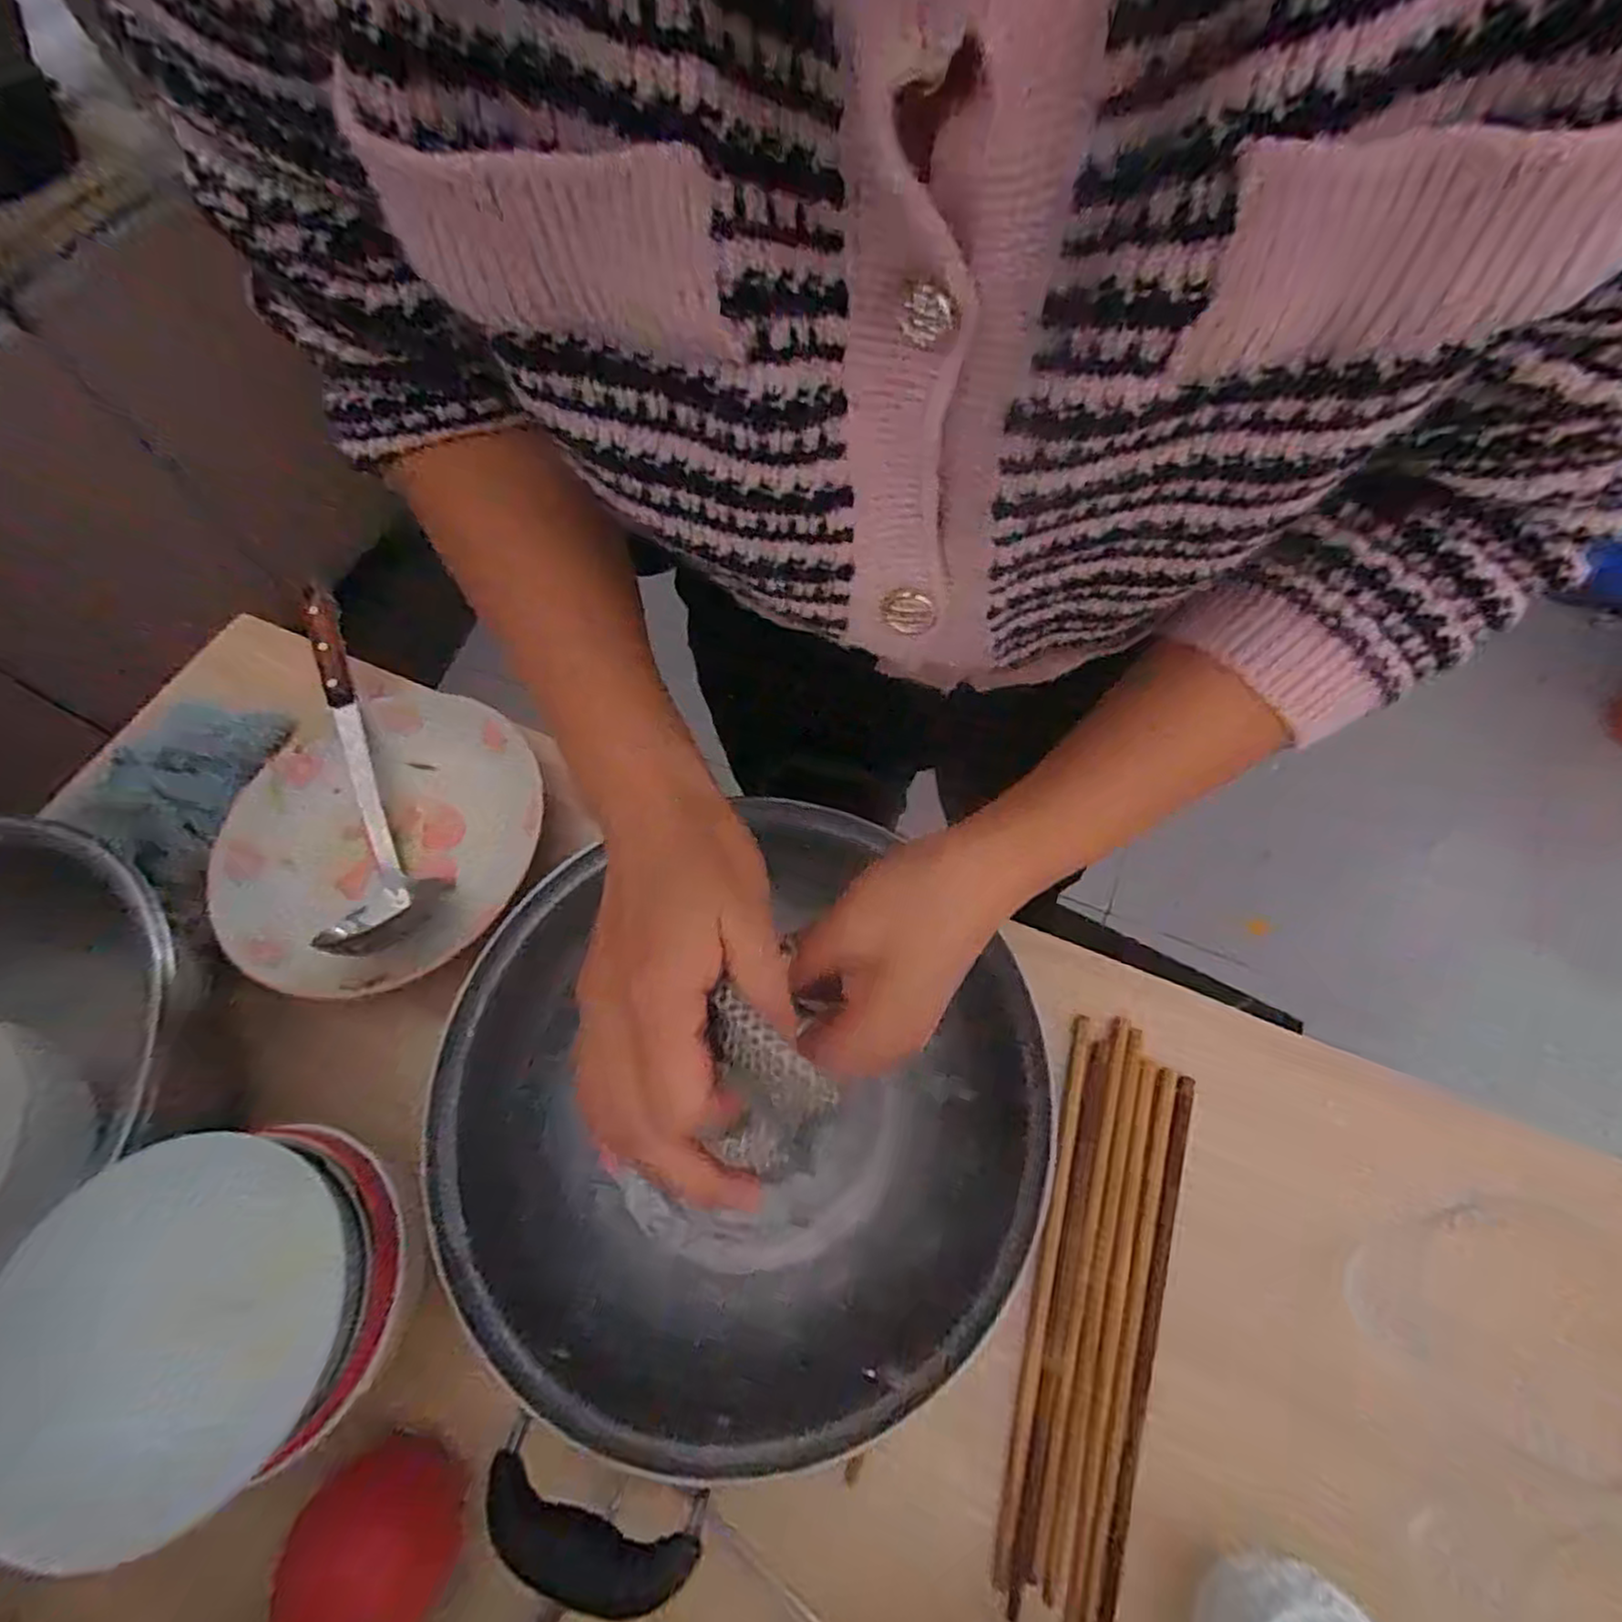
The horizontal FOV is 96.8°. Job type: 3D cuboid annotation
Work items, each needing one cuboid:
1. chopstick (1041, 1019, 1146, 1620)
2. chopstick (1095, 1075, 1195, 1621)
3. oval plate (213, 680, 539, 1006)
[{"bbox_3d":[0.136,0.219,0.340,0.007,0.006,0.233,16,65,13],"label":"chopstick"},{"bbox_3d":[0.153,0.238,0.328,0.008,0.006,0.233,17,66,13],"label":"chopstick"},{"bbox_3d":[-0.271,0.011,0.460,0.184,0.027,0.197,-17,63,-4],"label":"oval plate"}]

